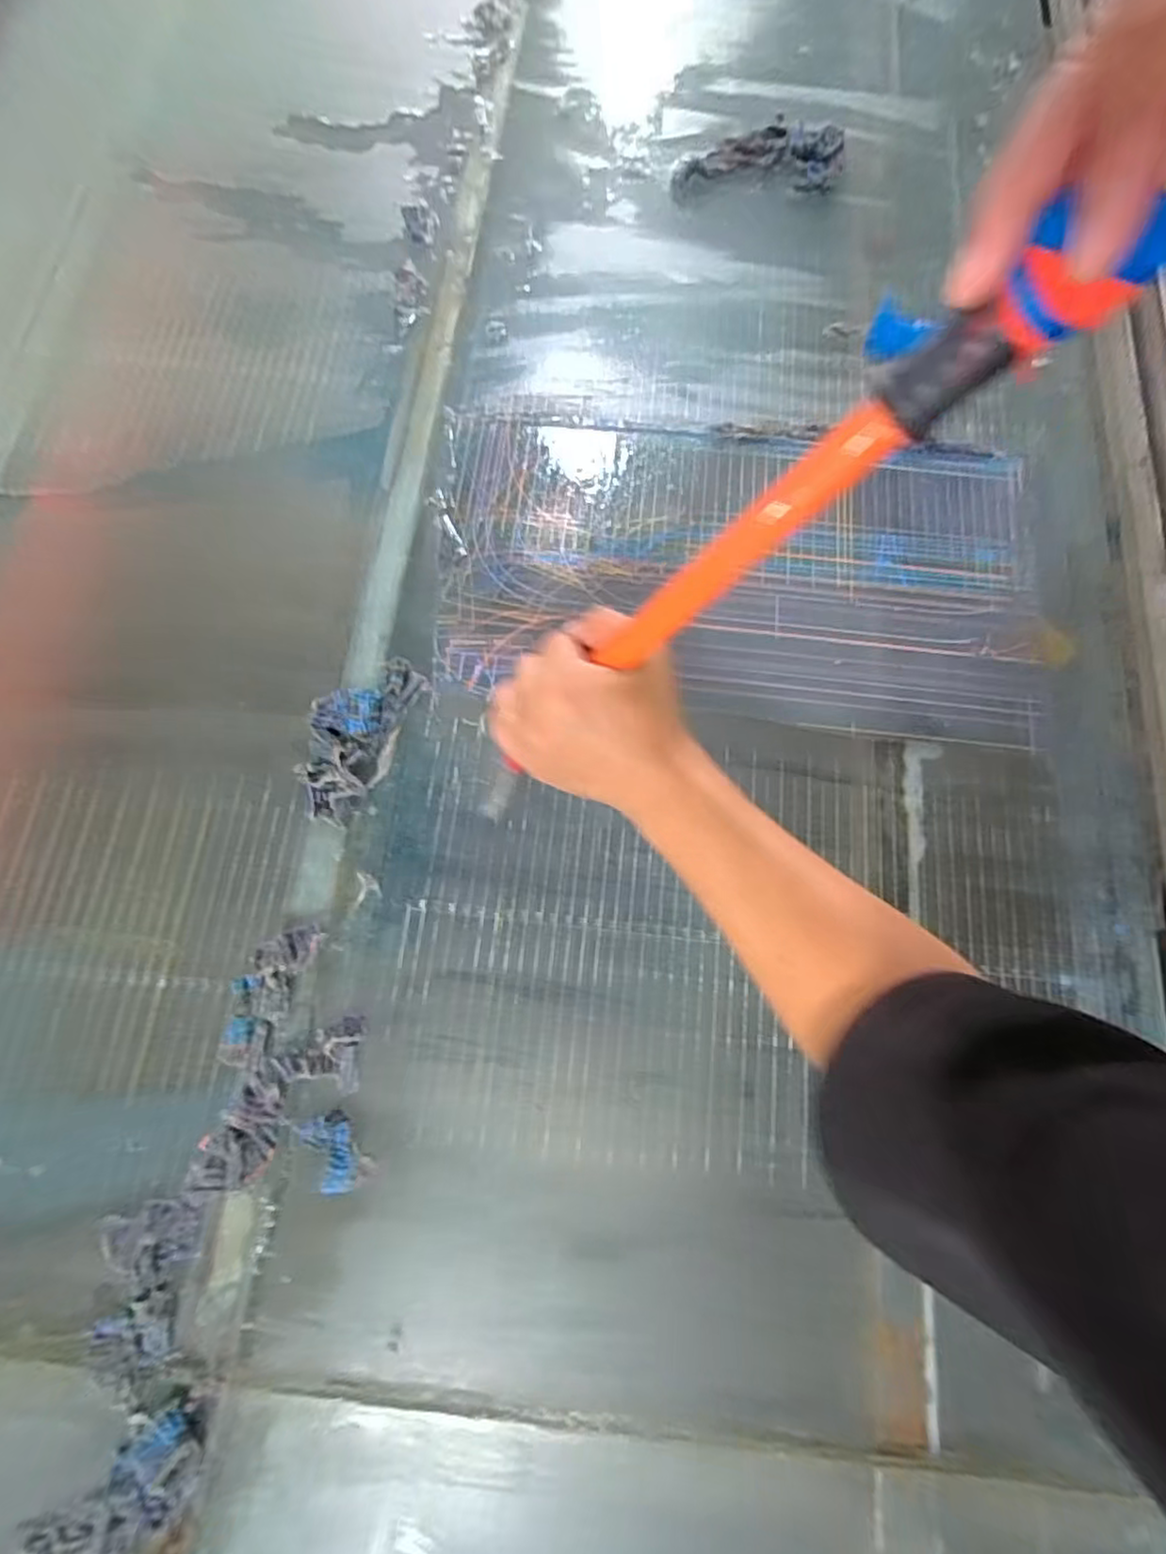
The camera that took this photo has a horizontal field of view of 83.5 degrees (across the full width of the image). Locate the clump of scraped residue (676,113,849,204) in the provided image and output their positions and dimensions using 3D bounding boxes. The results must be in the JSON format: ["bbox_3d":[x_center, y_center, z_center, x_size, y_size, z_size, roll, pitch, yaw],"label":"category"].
[{"bbox_3d":[0.168,-0.592,0.627,0.171,0.011,0.081,-5,75,-2],"label":"clump of scraped residue"}]

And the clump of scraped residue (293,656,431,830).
[{"bbox_3d":[-0.165,-0.031,0.469,0.063,0.016,0.123,21,76,5],"label":"clump of scraped residue"}]

